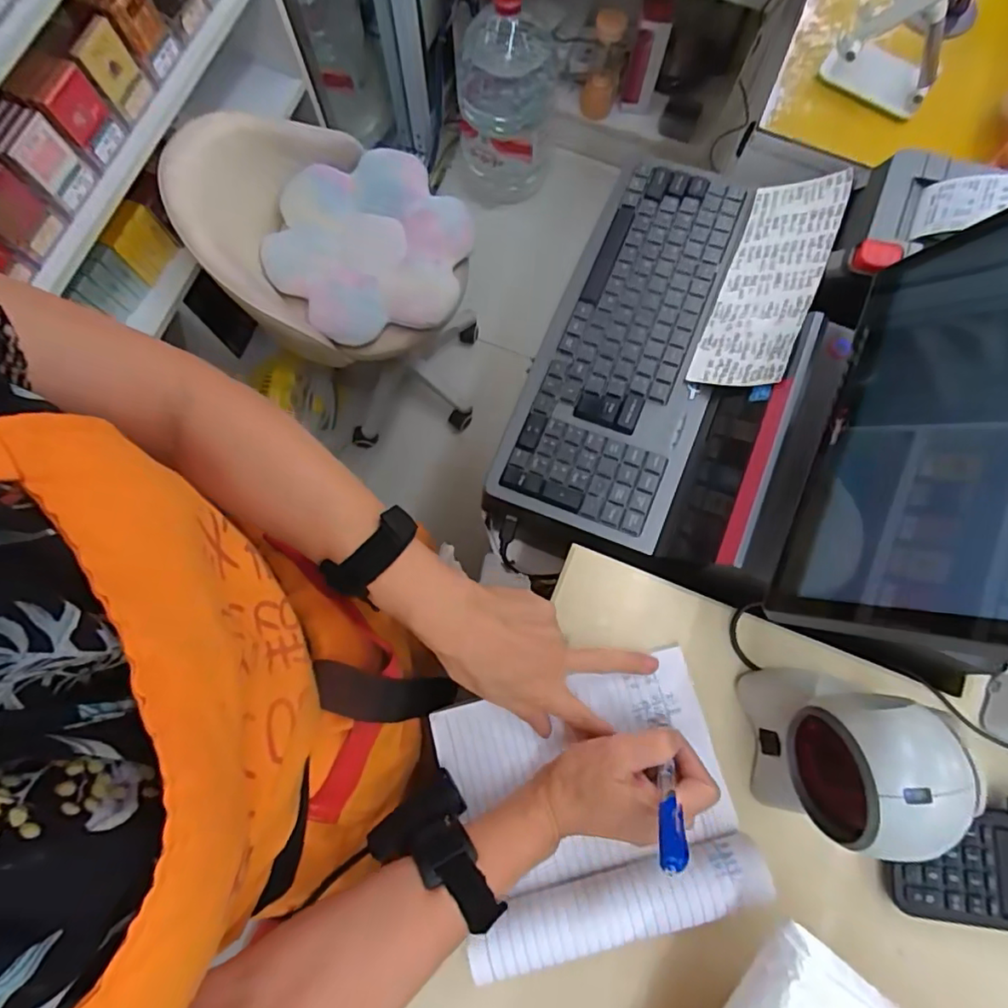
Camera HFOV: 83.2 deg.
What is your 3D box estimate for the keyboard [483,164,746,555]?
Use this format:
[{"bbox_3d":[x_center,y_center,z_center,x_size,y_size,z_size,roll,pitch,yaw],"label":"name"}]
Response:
[{"bbox_3d":[0.124,-0.154,0.539,0.155,0.022,0.378,20,78,4],"label":"keyboard"}]

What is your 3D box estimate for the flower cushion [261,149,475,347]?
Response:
[{"bbox_3d":[-0.231,-0.443,0.973,0.337,0.032,0.327,0,78,-1],"label":"flower cushion"}]

